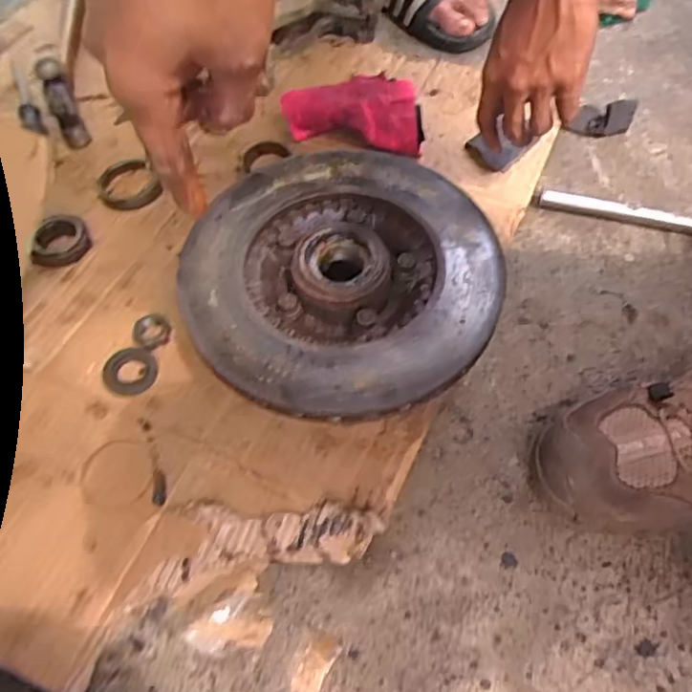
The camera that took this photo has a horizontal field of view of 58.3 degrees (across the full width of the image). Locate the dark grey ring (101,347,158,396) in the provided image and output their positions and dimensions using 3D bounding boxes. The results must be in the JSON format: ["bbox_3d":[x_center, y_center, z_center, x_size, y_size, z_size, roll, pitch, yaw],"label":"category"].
[{"bbox_3d":[-0.183,0.020,0.529,0.045,0.008,0.044,-1,59,1],"label":"dark grey ring"}]

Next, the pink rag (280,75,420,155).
[{"bbox_3d":[0.008,-0.246,0.650,0.150,0.053,0.065,13,60,9],"label":"pink rag"}]

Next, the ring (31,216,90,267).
[{"bbox_3d":[-0.275,-0.101,0.597,0.053,0.016,0.052,-16,60,-8],"label":"ring"}]

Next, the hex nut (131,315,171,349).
[{"bbox_3d":[-0.170,-0.013,0.542,0.032,0.007,0.033,-26,62,-13],"label":"hex nut"}]

